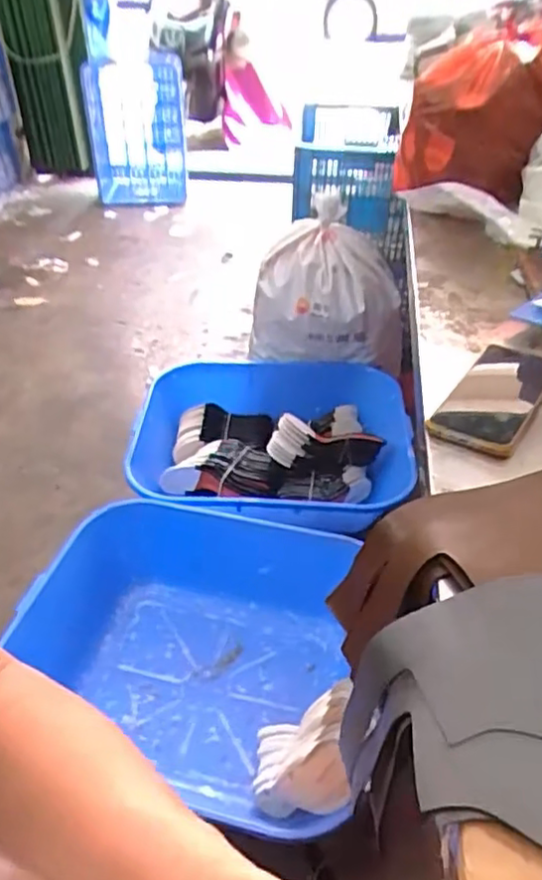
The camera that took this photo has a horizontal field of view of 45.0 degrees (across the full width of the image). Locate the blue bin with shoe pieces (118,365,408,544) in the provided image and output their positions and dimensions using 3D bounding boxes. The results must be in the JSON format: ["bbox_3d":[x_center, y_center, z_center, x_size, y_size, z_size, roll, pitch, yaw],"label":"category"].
[{"bbox_3d":[-0.010,0.038,1.530,0.660,0.174,0.553,9,39,12],"label":"blue bin with shoe pieces"}]

